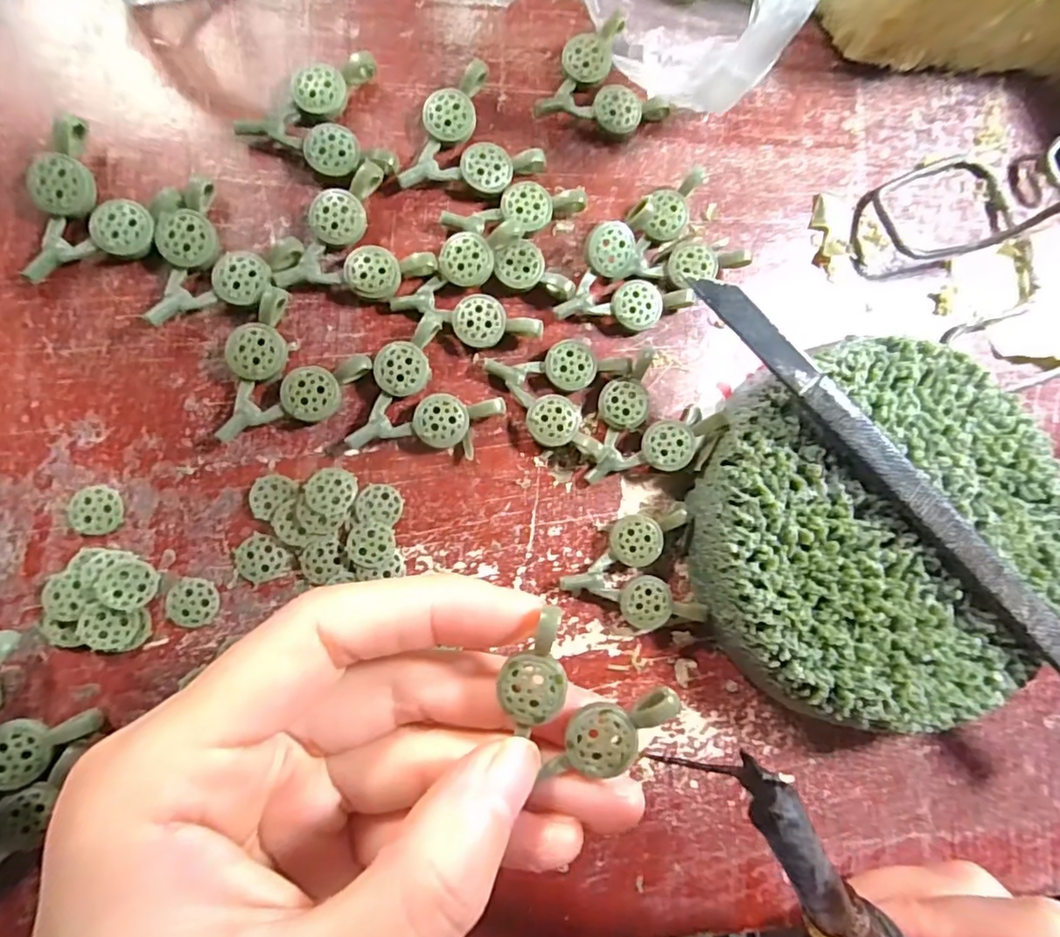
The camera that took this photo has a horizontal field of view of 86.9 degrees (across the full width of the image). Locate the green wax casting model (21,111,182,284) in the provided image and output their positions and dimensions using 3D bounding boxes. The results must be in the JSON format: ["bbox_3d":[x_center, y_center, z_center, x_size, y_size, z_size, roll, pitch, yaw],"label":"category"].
[{"bbox_3d":[-0.107,-0.061,0.136,0.029,0.008,0.037,30,83,-6],"label":"green wax casting model"}]

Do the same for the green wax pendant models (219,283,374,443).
[{"bbox_3d":[-0.063,-0.022,0.140,0.030,0.007,0.036,38,83,-5],"label":"green wax pendant models"}]

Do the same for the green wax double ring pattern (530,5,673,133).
[{"bbox_3d":[0.018,-0.107,0.160,0.035,0.007,0.030,-36,93,-9],"label":"green wax double ring pattern"}]

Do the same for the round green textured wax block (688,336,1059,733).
[{"bbox_3d":[0.093,0.016,0.152,0.100,0.025,0.096,0,87,-8],"label":"round green textured wax block"}]

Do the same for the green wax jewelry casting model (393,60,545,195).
[{"bbox_3d":[-0.019,-0.087,0.152,0.036,0.008,0.030,-37,93,-9],"label":"green wax jewelry casting model"}]

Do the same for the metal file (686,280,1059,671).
[{"bbox_3d":[0.099,0.010,0.140,0.157,0.009,0.012,45,82,-4],"label":"metal file"}]

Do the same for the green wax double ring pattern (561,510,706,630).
[{"bbox_3d":[0.026,0.028,0.150,0.035,0.009,0.029,-10,89,-9],"label":"green wax double ring pattern"}]

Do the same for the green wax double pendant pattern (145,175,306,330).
[{"bbox_3d":[-0.079,-0.050,0.139,0.030,0.008,0.036,33,83,-6],"label":"green wax double pendant pattern"}]

